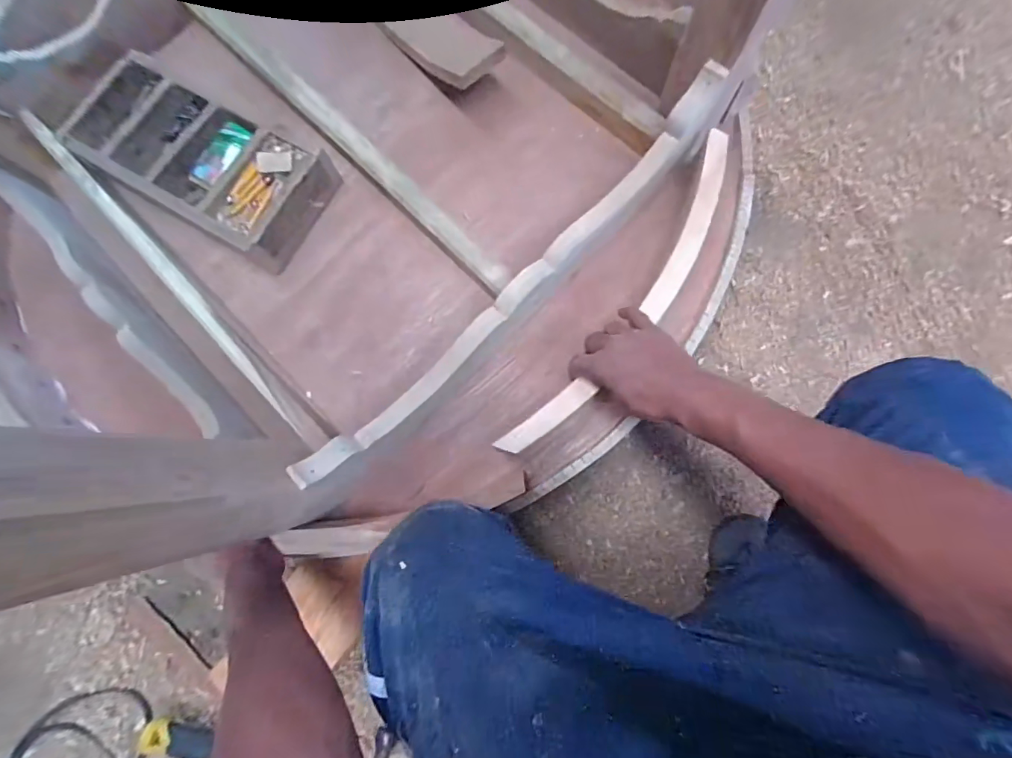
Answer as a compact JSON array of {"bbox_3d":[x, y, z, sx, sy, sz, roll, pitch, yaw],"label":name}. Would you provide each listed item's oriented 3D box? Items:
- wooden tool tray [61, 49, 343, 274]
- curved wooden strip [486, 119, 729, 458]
[{"bbox_3d":[-0.456,-0.326,0.653,0.376,0.080,0.182,30,81,8],"label":"wooden tool tray"},{"bbox_3d":[0.155,-0.103,0.526,0.083,0.026,0.480,38,80,8],"label":"curved wooden strip"}]

